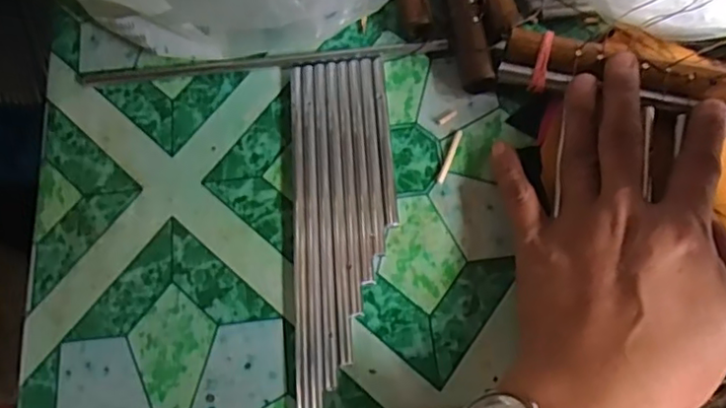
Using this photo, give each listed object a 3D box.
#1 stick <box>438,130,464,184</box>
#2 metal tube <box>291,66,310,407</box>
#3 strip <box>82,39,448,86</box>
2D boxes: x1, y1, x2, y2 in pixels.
[{"bbox_3d":[0.046,-0.026,0.329,0.004,0.004,0.032,21,73,9],"label":"stick"},{"bbox_3d":[-0.031,0.020,0.314,0.006,0.008,0.202,-4,70,1],"label":"metal tube"},{"bbox_3d":[-0.055,-0.081,0.354,0.204,0.004,0.009,-5,70,1],"label":"strip"}]

